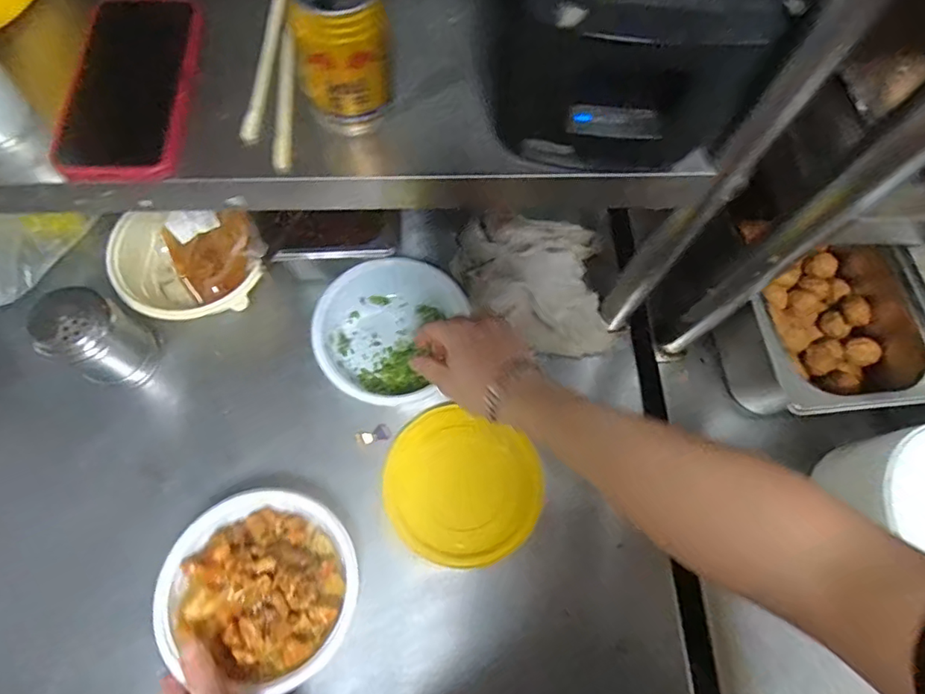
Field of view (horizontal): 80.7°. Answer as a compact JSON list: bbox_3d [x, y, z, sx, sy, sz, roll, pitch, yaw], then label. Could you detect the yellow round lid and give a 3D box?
[{"bbox_3d":[-0.001,0.145,0.560,0.161,0.026,0.142,23,71,6],"label":"yellow round lid"}]

